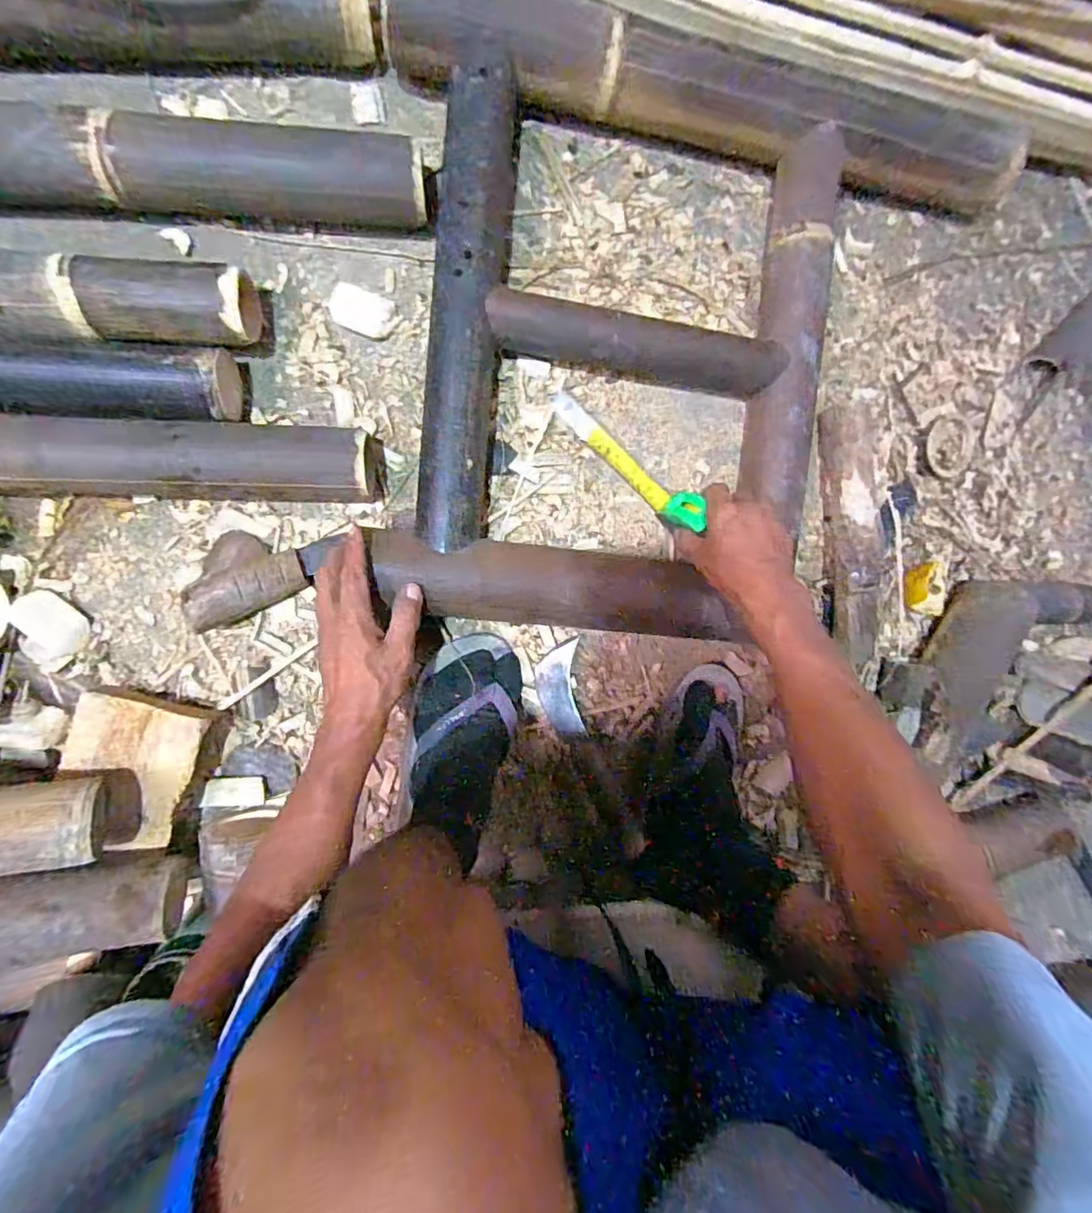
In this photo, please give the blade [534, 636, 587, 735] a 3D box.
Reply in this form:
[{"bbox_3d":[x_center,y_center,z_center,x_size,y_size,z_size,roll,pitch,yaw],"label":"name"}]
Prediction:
[{"bbox_3d":[0.015,0.092,0.606,0.049,0.015,0.102,-6,83,-8],"label":"blade"}]

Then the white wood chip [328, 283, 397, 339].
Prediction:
[{"bbox_3d":[-0.188,-0.300,0.550,0.062,0.012,0.042,11,93,-9],"label":"white wood chip"}]

